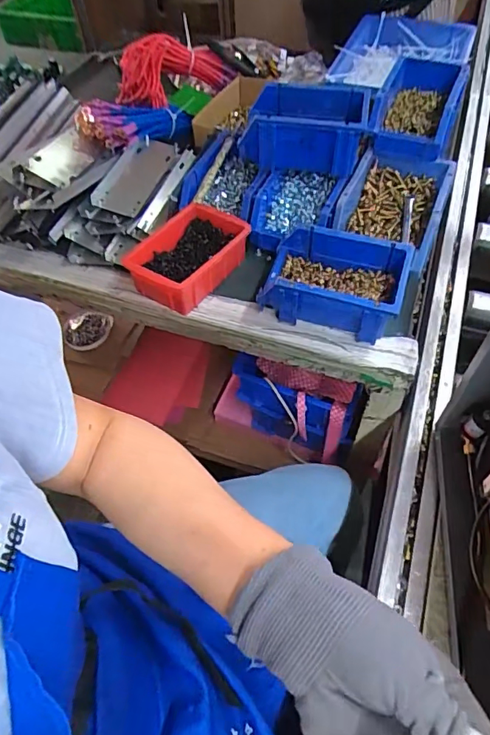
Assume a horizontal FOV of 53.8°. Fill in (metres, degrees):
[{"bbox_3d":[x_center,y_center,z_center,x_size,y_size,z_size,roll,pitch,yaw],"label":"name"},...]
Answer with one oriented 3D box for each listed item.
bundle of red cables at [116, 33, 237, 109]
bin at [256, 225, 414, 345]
[{"bbox_3d":[-0.116,-0.494,0.804,0.203,0.075,0.107,-21,57,-12],"label":"bundle of red cables"},{"bbox_3d":[0.106,-0.101,0.577,0.159,0.074,0.107,16,58,13],"label":"bin"}]

